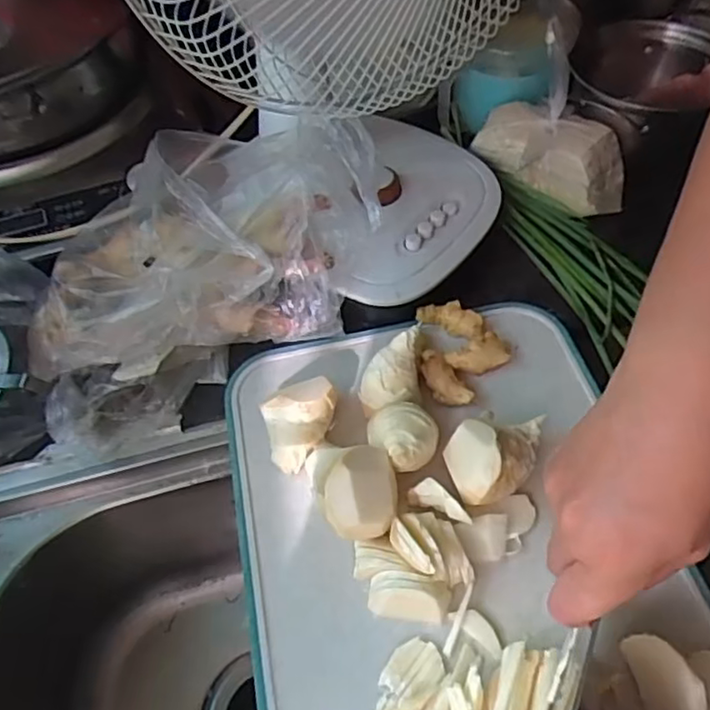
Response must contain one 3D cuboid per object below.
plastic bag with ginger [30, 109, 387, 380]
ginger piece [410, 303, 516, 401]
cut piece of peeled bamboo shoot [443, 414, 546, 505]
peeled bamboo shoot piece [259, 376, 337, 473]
[{"bbox_3d":[-0.121,-0.081,0.495,0.277,0.133,0.137,-13,53,-6],"label":"plastic bag with ginger"},{"bbox_3d":[0.086,-0.014,0.499,0.048,0.021,0.068,-21,54,-11],"label":"ginger piece"},{"bbox_3d":[0.093,0.070,0.416,0.063,0.046,0.055,-2,52,3],"label":"cut piece of peeled bamboo shoot"},{"bbox_3d":[-0.036,0.049,0.440,0.052,0.051,0.041,-19,54,-10],"label":"peeled bamboo shoot piece"}]

